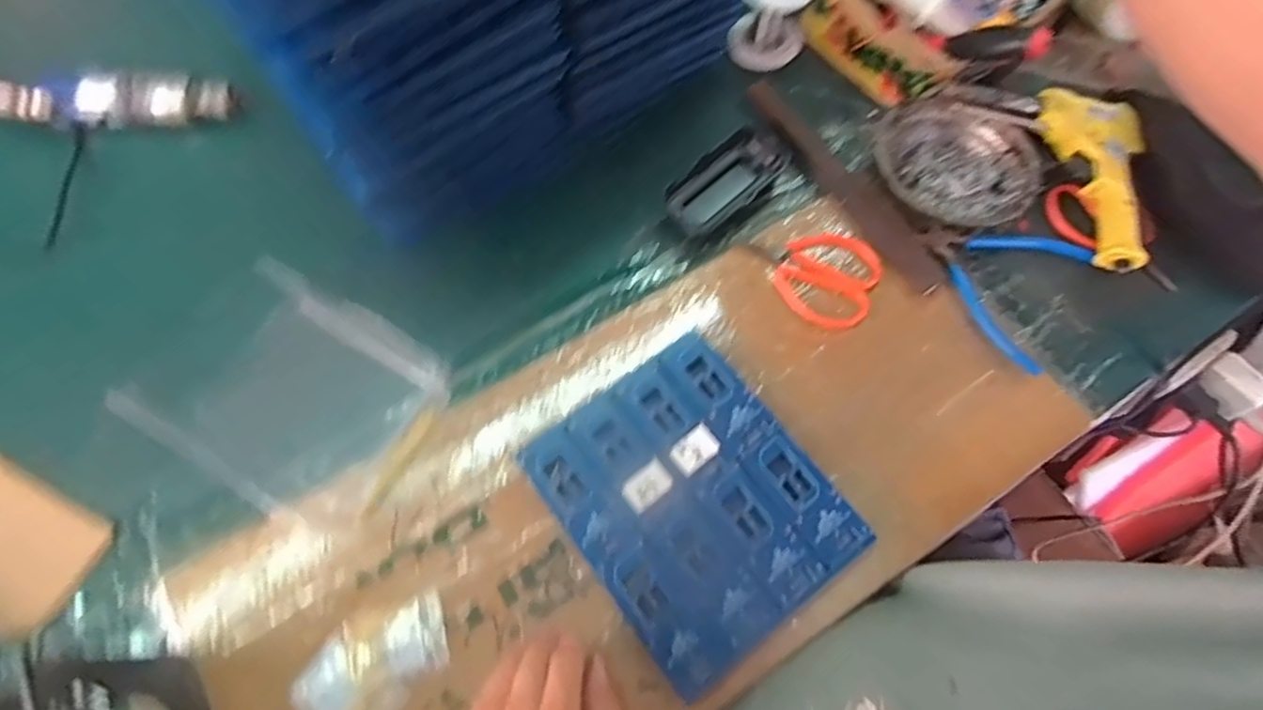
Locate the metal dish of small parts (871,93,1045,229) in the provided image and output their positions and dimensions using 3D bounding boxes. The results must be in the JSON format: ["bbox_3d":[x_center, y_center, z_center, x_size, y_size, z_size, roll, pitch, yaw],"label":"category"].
[{"bbox_3d":[0.261,-0.153,0.544,0.130,0.036,0.121,23,68,9],"label":"metal dish of small parts"}]

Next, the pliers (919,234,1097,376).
[{"bbox_3d":[0.288,-0.062,0.532,0.117,0.012,0.122,32,70,12],"label":"pliers"}]

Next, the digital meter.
[{"bbox_3d":[0.079,-0.144,0.552,0.111,0.019,0.049,-40,73,-16],"label":"digital meter"}]

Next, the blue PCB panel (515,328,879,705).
[{"bbox_3d":[0.042,0.096,0.452,0.160,0.007,0.188,-35,74,-12],"label":"blue PCB panel"}]

